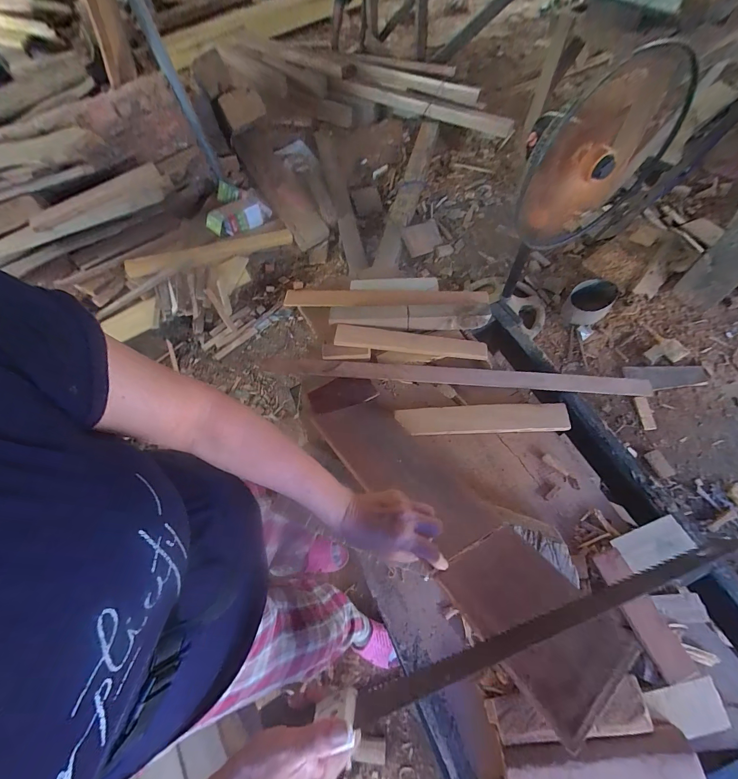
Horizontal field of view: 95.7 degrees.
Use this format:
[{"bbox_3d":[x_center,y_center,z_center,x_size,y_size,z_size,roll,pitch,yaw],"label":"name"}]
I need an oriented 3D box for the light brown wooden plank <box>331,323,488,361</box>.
[{"bbox_3d":[0.086,-0.098,0.704,0.312,0.025,0.046,5,63,8],"label":"light brown wooden plank"}]

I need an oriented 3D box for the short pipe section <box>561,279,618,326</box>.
[{"bbox_3d":[0.953,-0.377,1.446,0.167,0.114,0.192,39,72,21],"label":"short pipe section"}]

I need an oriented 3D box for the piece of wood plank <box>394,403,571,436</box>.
[{"bbox_3d":[0.209,0.054,0.624,0.305,0.016,0.053,-2,62,4],"label":"piece of wood plank"}]

